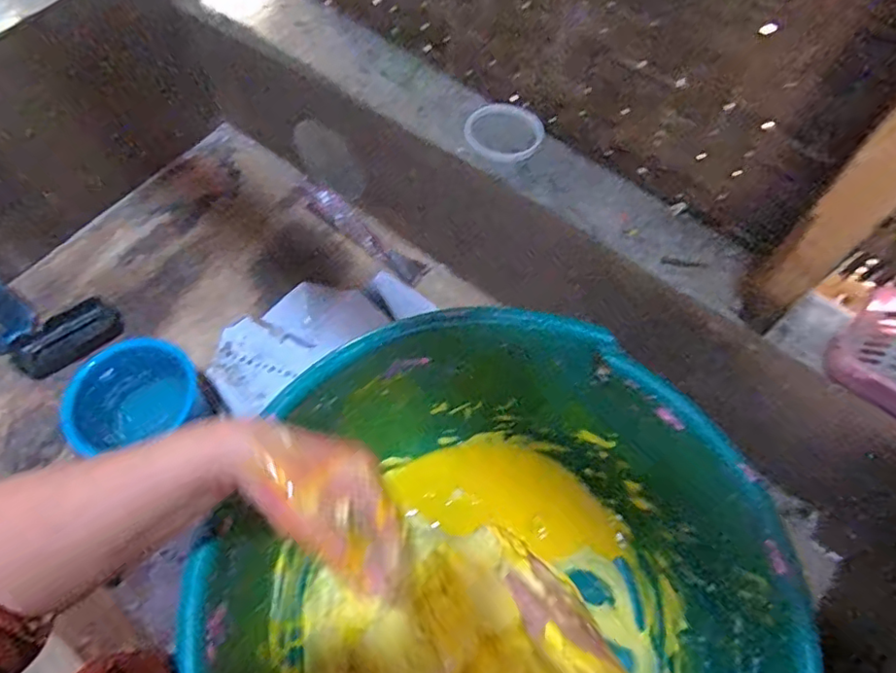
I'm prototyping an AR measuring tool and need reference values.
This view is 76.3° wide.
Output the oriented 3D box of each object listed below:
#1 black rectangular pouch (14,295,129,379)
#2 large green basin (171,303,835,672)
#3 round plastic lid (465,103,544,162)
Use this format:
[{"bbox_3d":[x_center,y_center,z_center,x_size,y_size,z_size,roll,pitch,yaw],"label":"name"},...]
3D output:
[{"bbox_3d":[-0.452,0.000,0.676,0.116,0.024,0.050,-36,68,-18],"label":"black rectangular pouch"},{"bbox_3d":[0.042,0.201,0.474,0.376,0.175,0.404,0,62,0],"label":"large green basin"},{"bbox_3d":[0.068,-0.247,0.688,0.091,0.012,0.081,31,66,15],"label":"round plastic lid"}]

